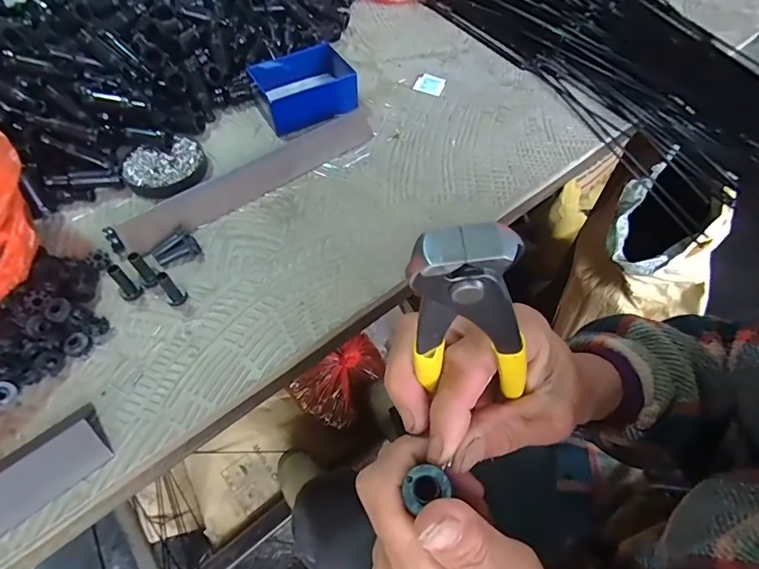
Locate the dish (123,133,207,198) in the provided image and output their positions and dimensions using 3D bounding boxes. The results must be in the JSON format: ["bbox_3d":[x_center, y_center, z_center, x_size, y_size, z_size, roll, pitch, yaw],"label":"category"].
[{"bbox_3d":[-0.228,-0.126,0.470,0.082,0.013,0.072,-22,60,-13],"label":"dish"}]

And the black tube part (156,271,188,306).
[{"bbox_3d":[-0.175,0.003,0.371,0.016,0.038,0.011,-40,66,-22],"label":"black tube part"}]

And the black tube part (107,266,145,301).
[{"bbox_3d":[-0.218,-0.001,0.376,0.012,0.038,0.016,26,62,16],"label":"black tube part"}]

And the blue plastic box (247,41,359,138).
[{"bbox_3d":[-0.088,-0.233,0.522,0.107,0.041,0.094,-22,60,-13],"label":"blue plastic box"}]

